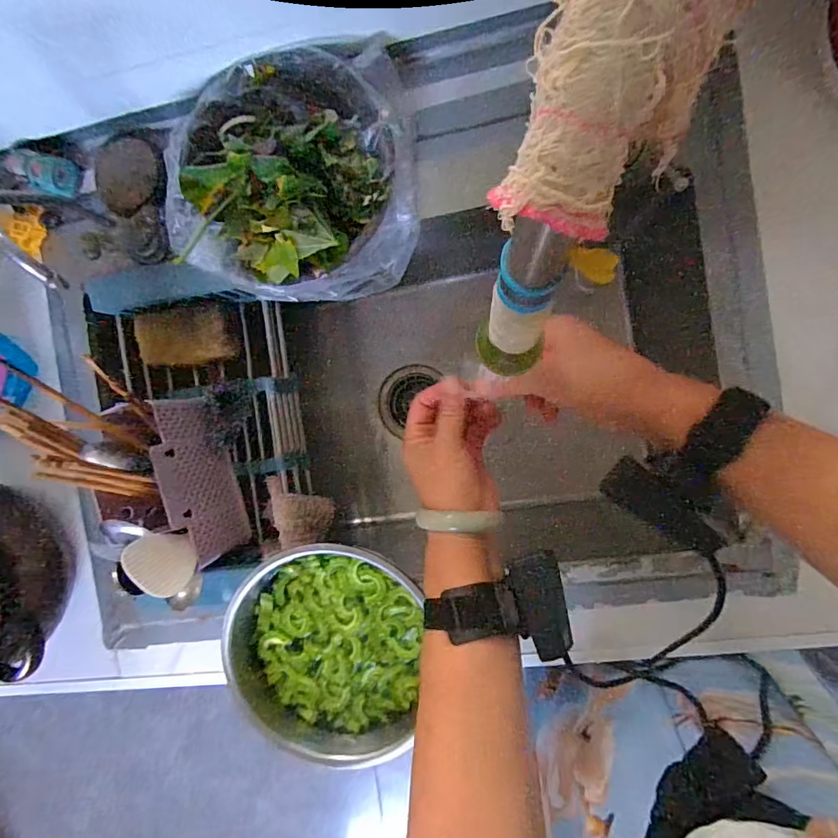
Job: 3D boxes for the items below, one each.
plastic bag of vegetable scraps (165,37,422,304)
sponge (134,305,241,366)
[{"bbox_3d":[-0.120,-0.224,0.483,0.195,0.129,0.208,1,93,9],"label":"plastic bag of vegetable scraps"},{"bbox_3d":[-0.276,-0.096,0.587,0.100,0.043,0.061,-6,92,9],"label":"sponge"}]

